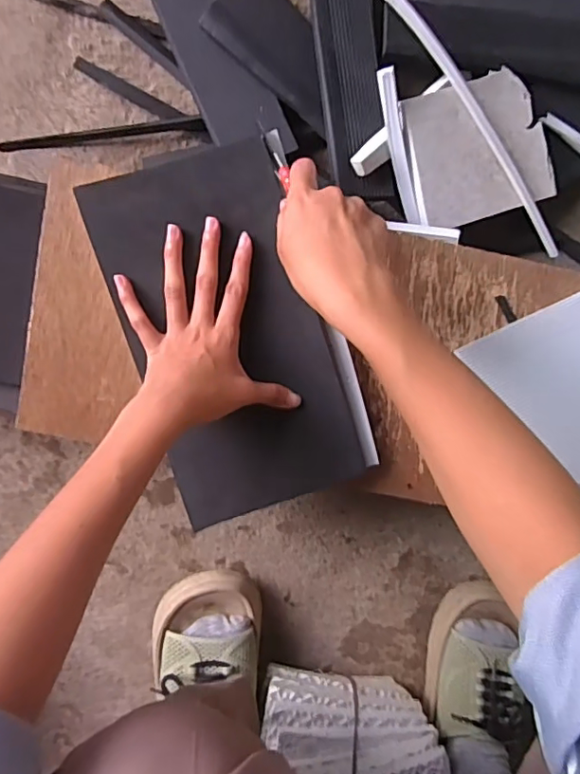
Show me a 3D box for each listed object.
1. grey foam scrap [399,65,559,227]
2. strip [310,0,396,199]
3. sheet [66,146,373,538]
[{"bbox_3d":[0.162,-0.204,0.471,0.116,0.016,0.111,-19,103,-6],"label":"grey foam scrap"},{"bbox_3d":[0.048,-0.303,0.462,0.055,0.015,0.277,-7,92,-10],"label":"strip"},{"bbox_3d":[-0.050,-0.039,0.435,0.151,0.011,0.282,-20,99,-1],"label":"sheet"}]

